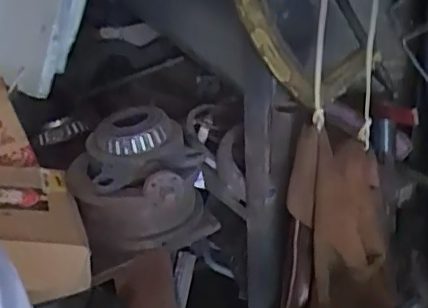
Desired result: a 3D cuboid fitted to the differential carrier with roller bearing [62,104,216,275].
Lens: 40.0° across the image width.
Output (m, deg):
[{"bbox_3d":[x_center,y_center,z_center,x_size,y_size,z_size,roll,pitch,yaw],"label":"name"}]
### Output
[{"bbox_3d":[-0.117,0.064,0.952,0.225,0.187,0.167,-9,29,-8],"label":"differential carrier with roller bearing"}]

